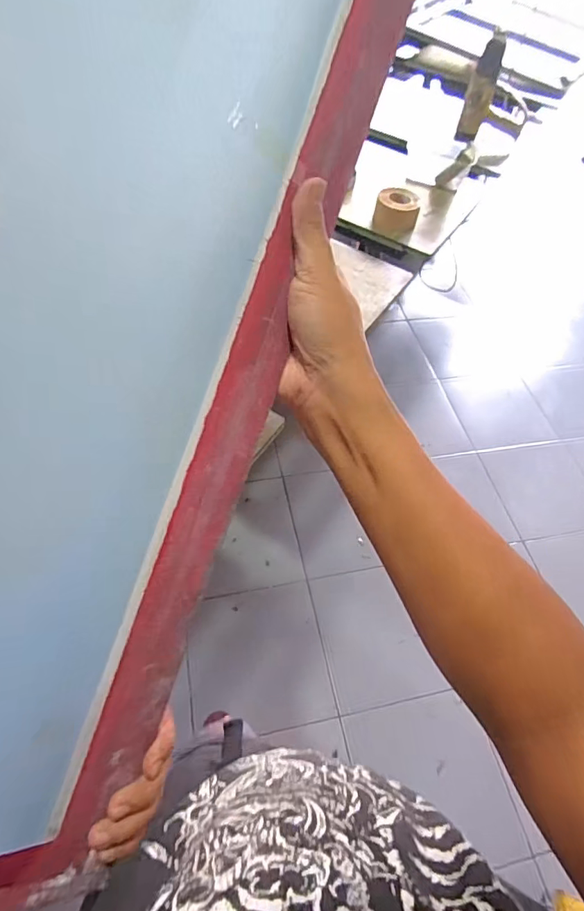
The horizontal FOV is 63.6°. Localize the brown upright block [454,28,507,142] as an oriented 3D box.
[{"bbox_3d":[0.519,-0.990,1.306,0.073,0.258,0.080,19,57,7],"label":"brown upright block"}]

